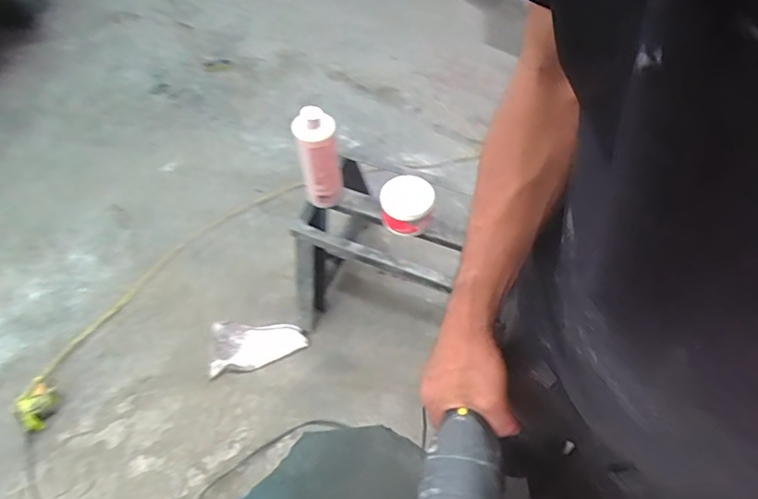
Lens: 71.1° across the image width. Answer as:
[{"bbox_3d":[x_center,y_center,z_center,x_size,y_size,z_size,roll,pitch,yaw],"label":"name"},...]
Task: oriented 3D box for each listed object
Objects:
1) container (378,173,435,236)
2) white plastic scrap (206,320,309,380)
[{"bbox_3d":[0.061,-0.090,1.156,0.113,0.094,0.106,5,57,7],"label":"container"},{"bbox_3d":[-0.313,0.250,1.382,0.236,0.023,0.136,-4,56,1],"label":"white plastic scrap"}]

